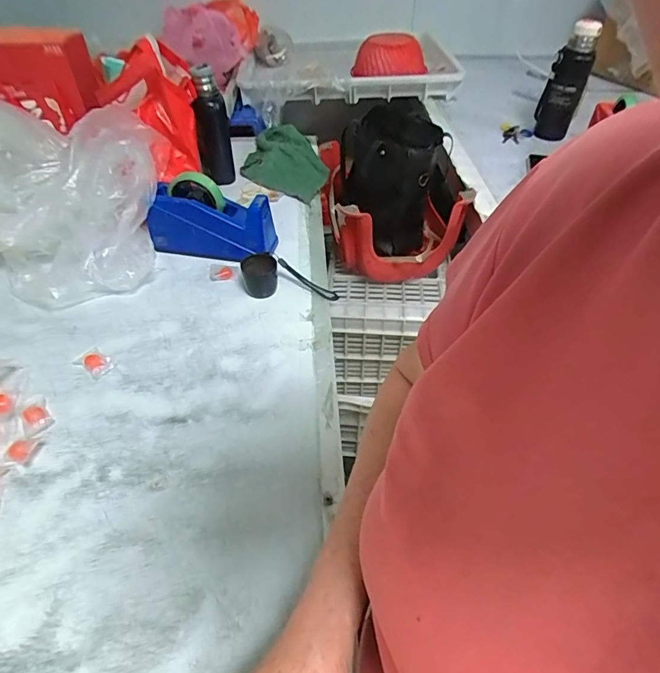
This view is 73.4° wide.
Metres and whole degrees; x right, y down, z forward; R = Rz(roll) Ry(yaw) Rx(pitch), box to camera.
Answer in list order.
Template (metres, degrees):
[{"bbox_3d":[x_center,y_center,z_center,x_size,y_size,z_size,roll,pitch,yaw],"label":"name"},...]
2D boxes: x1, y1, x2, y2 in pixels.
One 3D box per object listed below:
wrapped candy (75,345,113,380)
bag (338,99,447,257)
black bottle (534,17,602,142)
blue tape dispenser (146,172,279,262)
[{"bbox_3d":[-0.307,0.032,0.577,0.054,0.013,0.030,33,53,27],"label":"wrapped candy"},{"bbox_3d":[0.124,-0.332,0.930,0.178,0.217,0.234,8,46,6],"label":"bag"},{"bbox_3d":[0.519,-0.555,0.980,0.078,0.226,0.057,23,49,20],"label":"black bottle"},{"bbox_3d":[-0.192,-0.187,0.721,0.201,0.123,0.057,5,45,4],"label":"blue tape dispenser"}]

